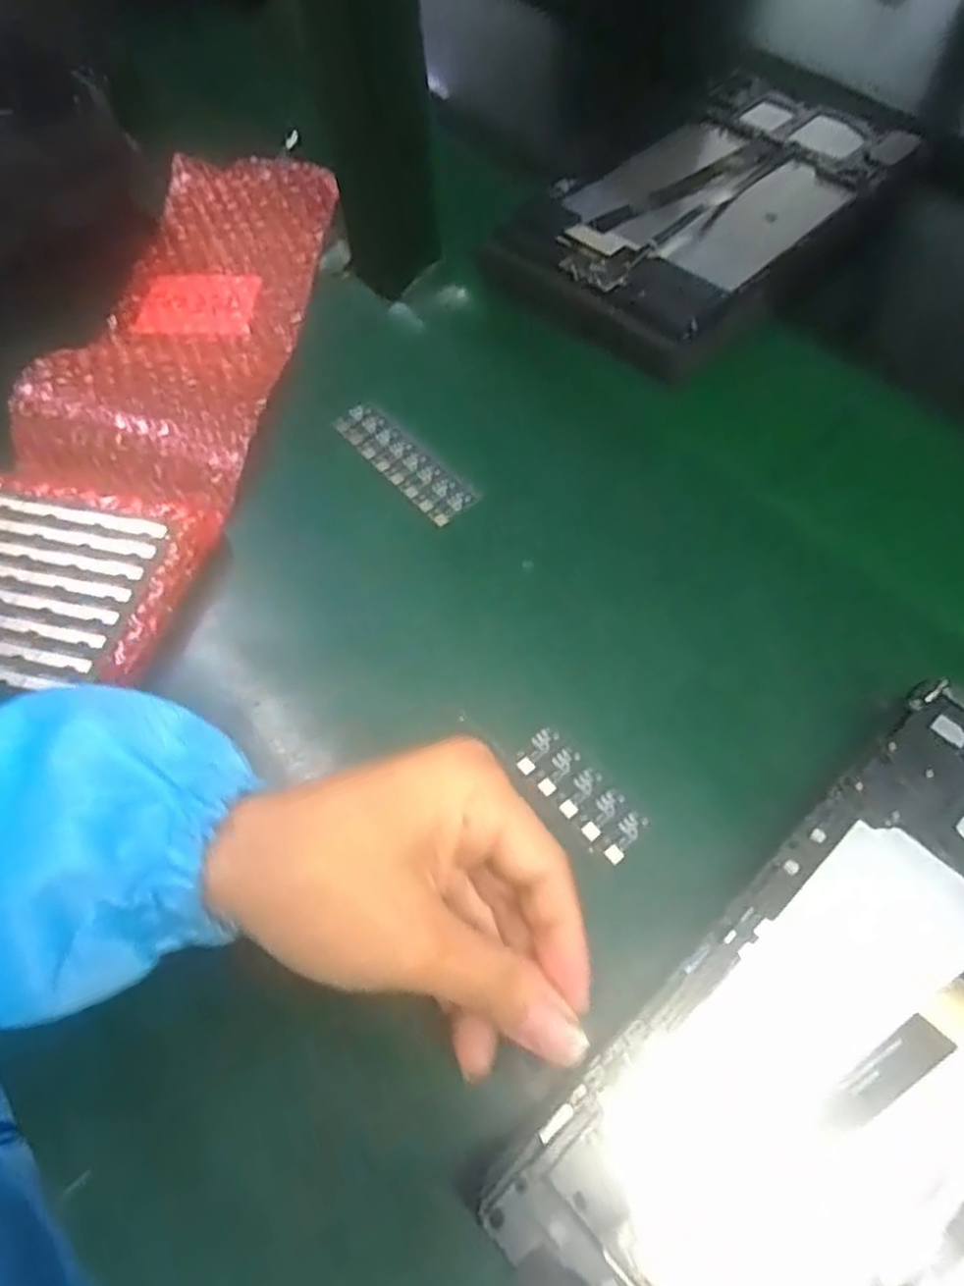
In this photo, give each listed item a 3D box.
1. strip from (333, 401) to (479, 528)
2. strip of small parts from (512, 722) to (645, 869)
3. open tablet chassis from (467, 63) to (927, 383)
[{"bbox_3d":[-0.041,-0.094,0.401,0.024,0.004,0.090,-38,65,-18],"label":"strip"},{"bbox_3d":[0.039,0.059,0.306,0.023,0.004,0.056,-38,65,-15],"label":"strip of small parts"},{"bbox_3d":[0.143,-0.269,0.473,0.160,0.009,0.270,39,70,22],"label":"open tablet chassis"}]

